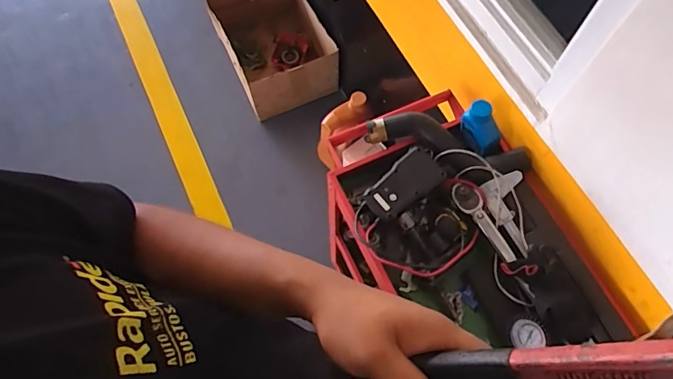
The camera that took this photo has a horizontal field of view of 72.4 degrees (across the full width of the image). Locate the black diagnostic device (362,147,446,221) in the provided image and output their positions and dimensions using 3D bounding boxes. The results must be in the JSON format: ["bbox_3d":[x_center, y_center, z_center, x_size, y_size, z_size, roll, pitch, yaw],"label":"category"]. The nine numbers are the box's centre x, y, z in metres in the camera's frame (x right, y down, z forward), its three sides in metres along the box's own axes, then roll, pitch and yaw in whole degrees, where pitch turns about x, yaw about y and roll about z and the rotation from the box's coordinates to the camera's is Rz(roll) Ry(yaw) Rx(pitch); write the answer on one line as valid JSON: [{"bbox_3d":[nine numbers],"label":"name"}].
[{"bbox_3d":[0.125,-0.007,0.847,0.146,0.028,0.077,-40,73,-15],"label":"black diagnostic device"}]

